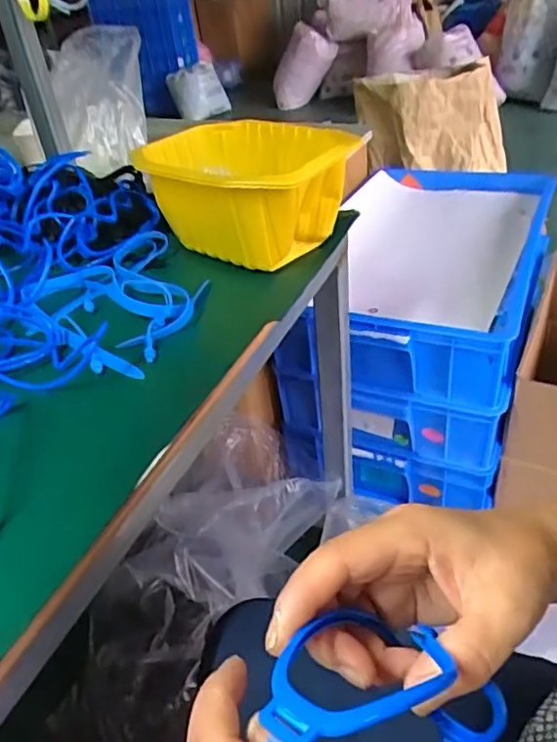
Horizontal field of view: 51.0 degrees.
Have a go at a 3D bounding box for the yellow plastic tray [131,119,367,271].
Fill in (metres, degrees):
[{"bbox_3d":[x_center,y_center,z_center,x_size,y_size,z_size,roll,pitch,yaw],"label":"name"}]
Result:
[{"bbox_3d":[-0.042,-0.203,0.666,0.258,0.111,0.165,26,48,36],"label":"yellow plastic tray"}]

